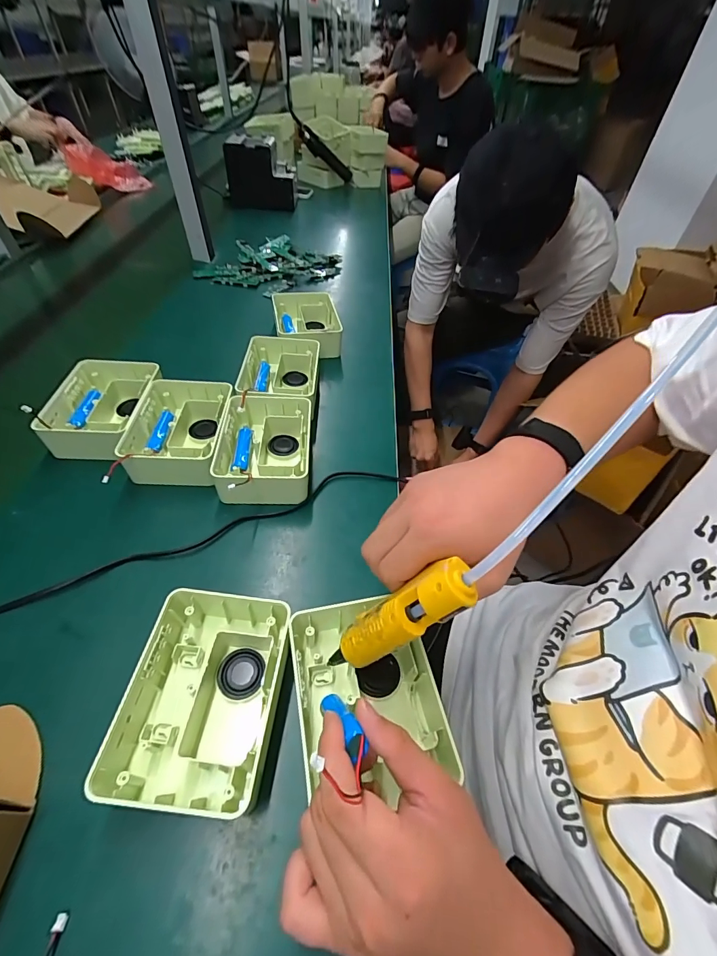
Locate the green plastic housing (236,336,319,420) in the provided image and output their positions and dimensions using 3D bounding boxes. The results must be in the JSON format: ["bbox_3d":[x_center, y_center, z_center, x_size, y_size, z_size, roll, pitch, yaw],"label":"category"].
[{"bbox_3d":[-0.115,-0.150,0.576,0.117,0.045,0.148,0,49,-2],"label":"green plastic housing"}]

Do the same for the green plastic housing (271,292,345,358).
[{"bbox_3d":[-0.087,-0.264,0.677,0.115,0.049,0.149,-9,50,-10],"label":"green plastic housing"}]

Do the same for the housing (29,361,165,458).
[{"bbox_3d":[-0.326,-0.092,0.504,0.112,0.045,0.149,2,49,-1],"label":"housing"}]

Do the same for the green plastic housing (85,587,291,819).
[{"bbox_3d":[-0.117,0.160,0.309,0.104,0.049,0.154,5,49,2],"label":"green plastic housing"}]

